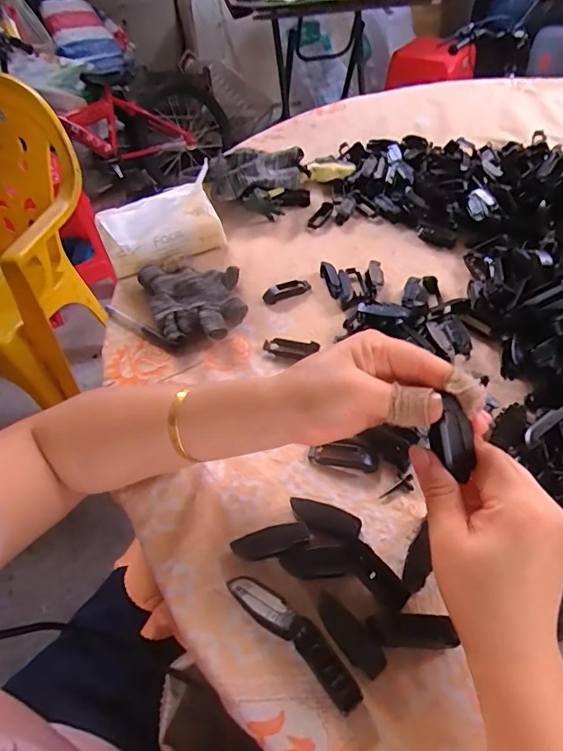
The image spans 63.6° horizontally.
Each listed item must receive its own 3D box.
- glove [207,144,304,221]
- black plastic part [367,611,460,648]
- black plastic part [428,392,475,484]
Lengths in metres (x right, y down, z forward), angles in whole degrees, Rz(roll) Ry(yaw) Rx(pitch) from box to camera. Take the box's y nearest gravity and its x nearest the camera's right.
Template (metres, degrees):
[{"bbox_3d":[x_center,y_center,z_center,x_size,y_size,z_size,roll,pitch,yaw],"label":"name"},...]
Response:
[{"bbox_3d":[-0.033,-0.259,0.599,0.118,0.055,0.086,3,51,8],"label":"glove"},{"bbox_3d":[0.081,0.160,0.287,0.050,0.014,0.018,-2,50,5],"label":"black plastic part"},{"bbox_3d":[0.097,0.037,0.259,0.021,0.050,0.011,-29,21,-17],"label":"black plastic part"}]

